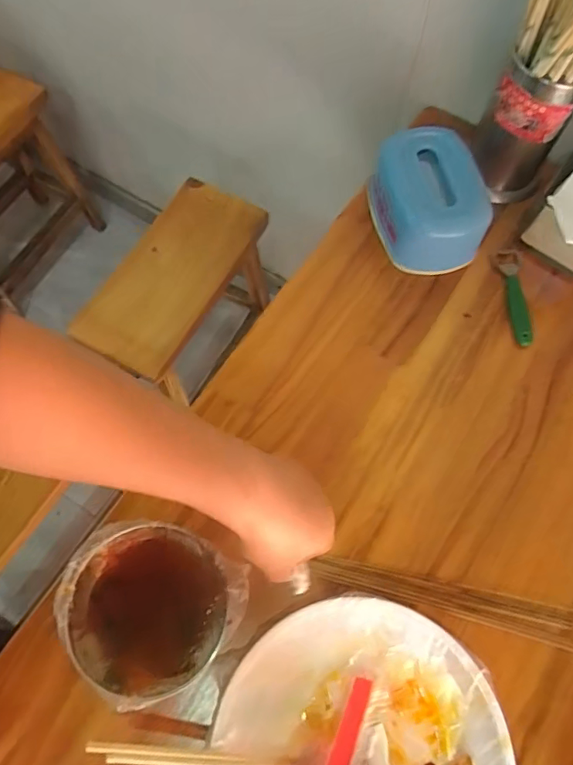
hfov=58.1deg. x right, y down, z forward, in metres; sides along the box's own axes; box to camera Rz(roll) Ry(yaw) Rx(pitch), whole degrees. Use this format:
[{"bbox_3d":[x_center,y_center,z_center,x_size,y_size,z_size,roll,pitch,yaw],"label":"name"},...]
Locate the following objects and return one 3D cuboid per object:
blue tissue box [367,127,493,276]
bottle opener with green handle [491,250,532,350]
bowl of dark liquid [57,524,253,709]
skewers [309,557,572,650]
[{"bbox_3d":[0.166,-0.223,0.636,0.104,0.099,0.157,-18,70,-9],"label":"blue tissue box"},{"bbox_3d":[0.283,-0.109,0.635,0.030,0.011,0.134,-2,68,-3],"label":"bottle opener with green handle"},{"bbox_3d":[-0.121,0.203,0.468,0.143,0.070,0.140,1,68,-2],"label":"bowl of dark liquid"},{"bbox_3d":[0.169,0.216,0.509,0.283,0.005,0.035,12,68,4],"label":"skewers"}]

